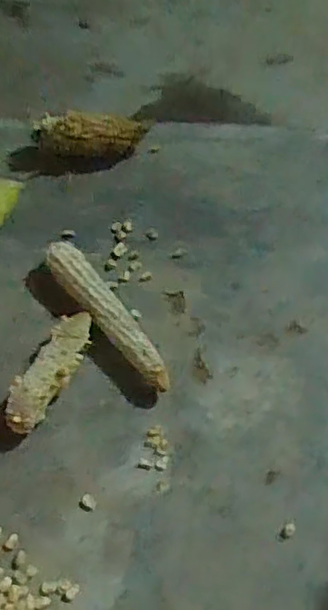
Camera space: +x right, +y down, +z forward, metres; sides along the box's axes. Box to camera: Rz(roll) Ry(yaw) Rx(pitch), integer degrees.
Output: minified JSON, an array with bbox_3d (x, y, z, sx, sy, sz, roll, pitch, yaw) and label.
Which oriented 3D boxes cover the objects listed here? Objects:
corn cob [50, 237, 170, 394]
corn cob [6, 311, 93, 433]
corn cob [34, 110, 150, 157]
[{"bbox_3d":[-0.050,0.008,0.558,0.035,0.023,0.168,-32,63,-18],"label":"corn cob"},{"bbox_3d":[-0.093,0.056,0.532,0.035,0.029,0.113,22,60,13],"label":"corn cob"},{"bbox_3d":[-0.076,-0.177,0.666,0.118,0.039,0.040,-5,58,-3],"label":"corn cob"}]

